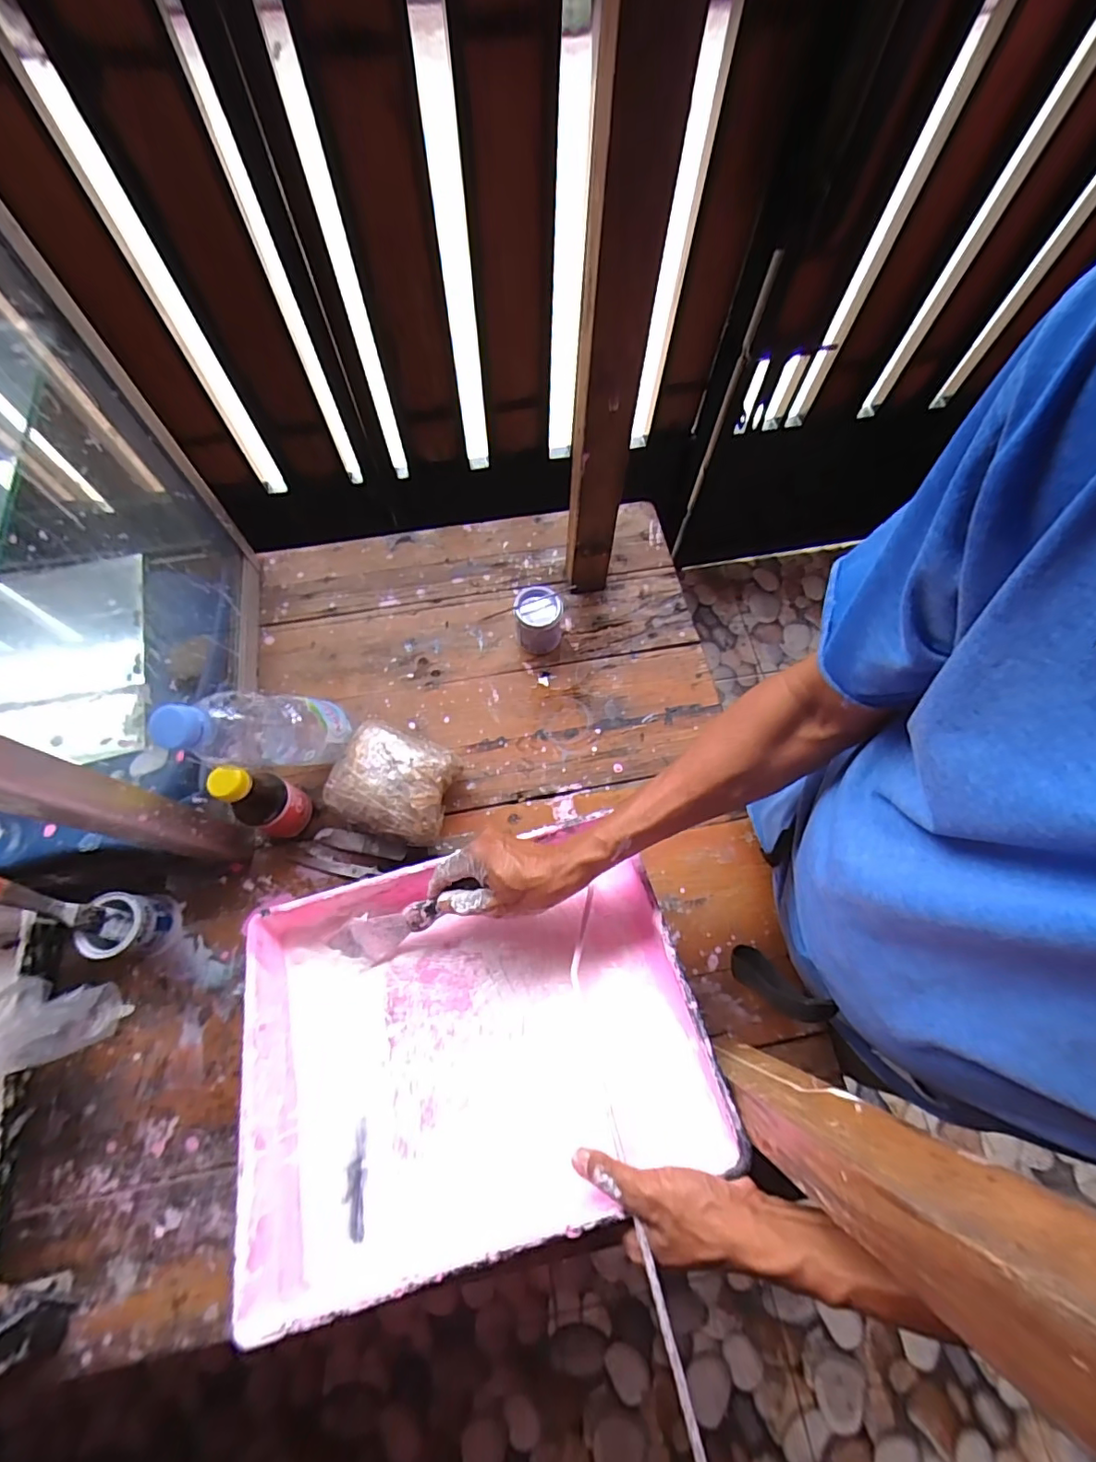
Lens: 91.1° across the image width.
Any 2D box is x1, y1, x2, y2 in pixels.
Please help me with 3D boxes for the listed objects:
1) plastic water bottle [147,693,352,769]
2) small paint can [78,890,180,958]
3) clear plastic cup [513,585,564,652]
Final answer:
[{"bbox_3d":[-0.251,0.000,0.477,0.052,0.210,0.054,36,99,13],"label":"plastic water bottle"},{"bbox_3d":[-0.400,0.186,0.515,0.051,0.055,0.056,0,68,-1],"label":"small paint can"},{"bbox_3d":[-0.011,-0.134,0.644,0.054,0.065,0.053,-5,68,-3],"label":"clear plastic cup"}]

